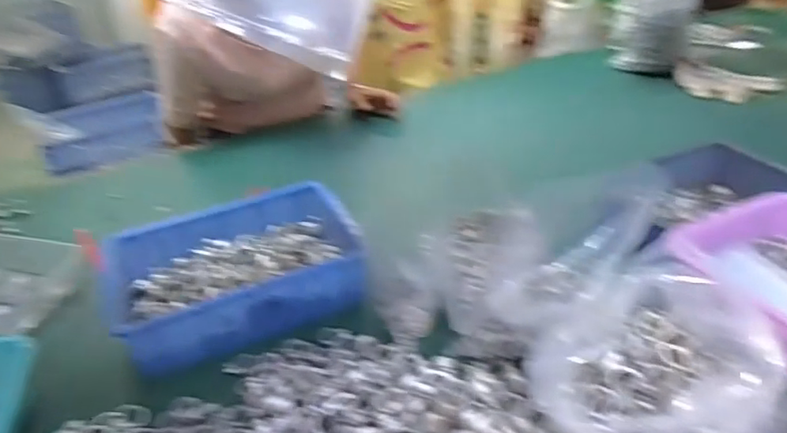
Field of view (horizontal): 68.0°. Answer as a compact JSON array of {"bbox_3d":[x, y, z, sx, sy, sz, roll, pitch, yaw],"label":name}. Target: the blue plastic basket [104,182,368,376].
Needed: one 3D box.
[{"bbox_3d":[-0.208,0.069,0.758,0.296,0.075,0.212,-18,34,-19],"label":"blue plastic basket"}]

